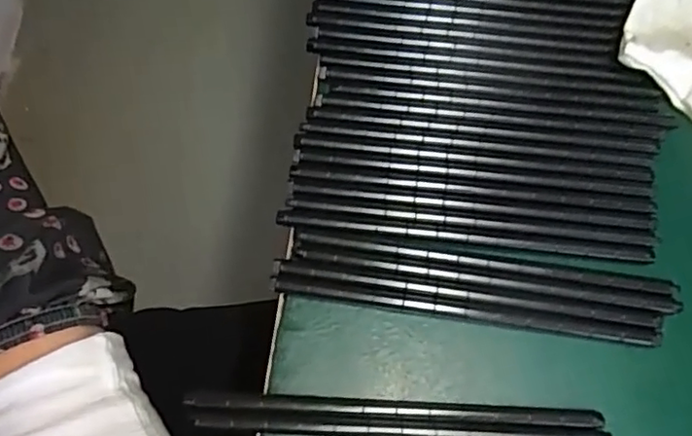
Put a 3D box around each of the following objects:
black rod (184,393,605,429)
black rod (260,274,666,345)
[{"bbox_3d":[0.021,0.080,0.255,0.170,0.004,0.008,3,70,-1],"label":"black rod"},{"bbox_3d":[0.053,0.040,0.272,0.169,0.005,0.009,8,70,1],"label":"black rod"}]

